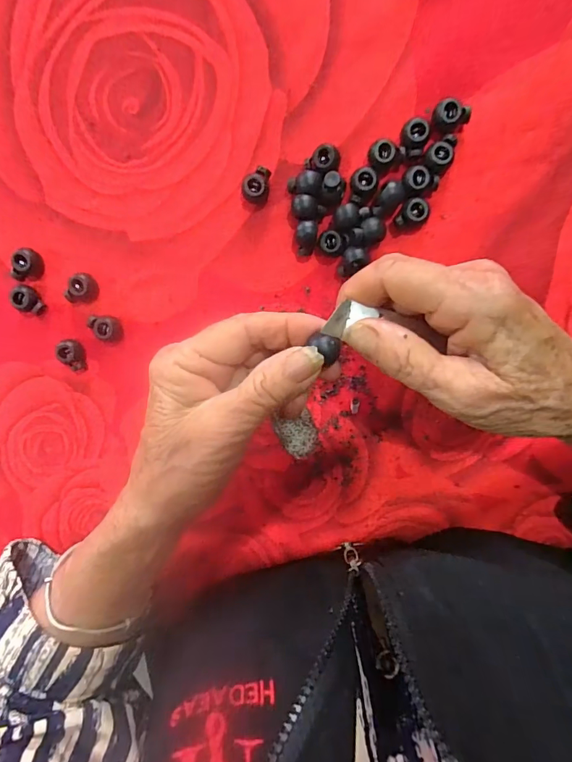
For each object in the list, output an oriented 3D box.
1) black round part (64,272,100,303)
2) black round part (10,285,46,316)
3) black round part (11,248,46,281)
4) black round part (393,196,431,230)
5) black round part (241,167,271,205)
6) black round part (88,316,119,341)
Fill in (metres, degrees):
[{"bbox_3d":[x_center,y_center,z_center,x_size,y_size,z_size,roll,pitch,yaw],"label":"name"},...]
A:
[{"bbox_3d":[-0.122,-0.054,0.249,0.013,0.012,0.020,39,99,-5],"label":"black round part"},{"bbox_3d":[-0.155,-0.048,0.250,0.012,0.012,0.018,-36,97,7],"label":"black round part"},{"bbox_3d":[-0.153,-0.068,0.247,0.013,0.011,0.020,21,100,-2],"label":"black round part"},{"bbox_3d":[0.070,-0.092,0.232,0.015,0.011,0.018,43,98,-6],"label":"black round part"},{"bbox_3d":[-0.017,-0.111,0.237,0.015,0.011,0.020,5,100,0],"label":"black round part"},{"bbox_3d":[-0.111,-0.032,0.252,0.015,0.011,0.015,0,100,1],"label":"black round part"}]

